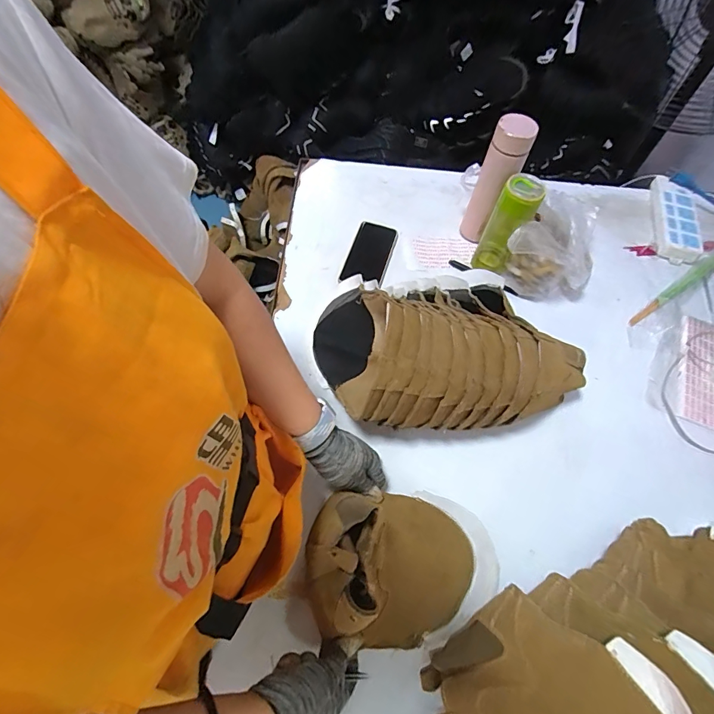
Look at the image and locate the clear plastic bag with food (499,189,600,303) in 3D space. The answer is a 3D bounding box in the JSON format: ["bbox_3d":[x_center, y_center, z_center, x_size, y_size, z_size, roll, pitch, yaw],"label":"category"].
[{"bbox_3d":[0.371,-0.193,0.755,0.151,0.144,0.226,34,65,14],"label":"clear plastic bag with food"}]

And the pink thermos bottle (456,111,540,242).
[{"bbox_3d":[0.247,-0.308,0.755,0.065,0.234,0.061,28,63,11],"label":"pink thermos bottle"}]

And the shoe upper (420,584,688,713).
[{"bbox_3d":[0.196,0.356,0.399,0.240,0.063,0.202,5,81,39],"label":"shoe upper"}]

